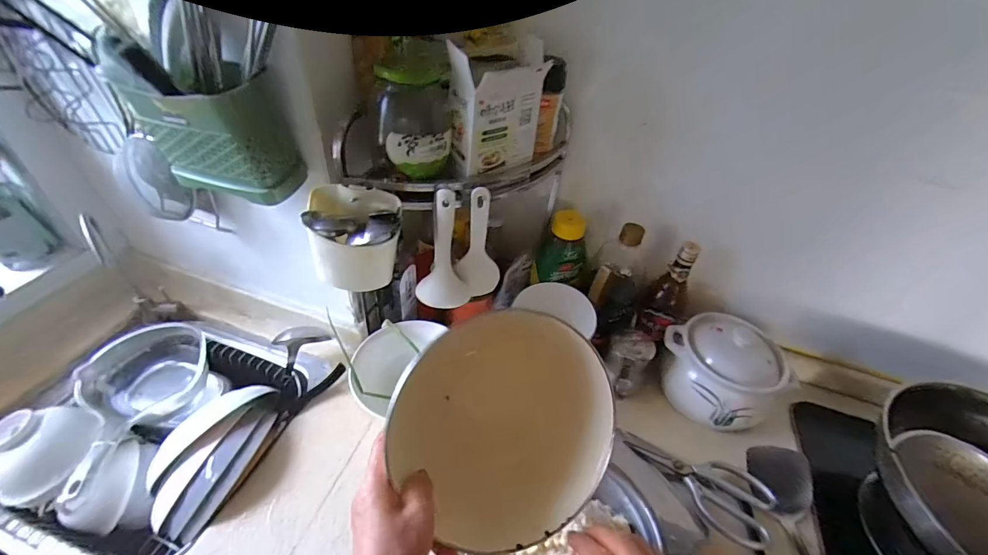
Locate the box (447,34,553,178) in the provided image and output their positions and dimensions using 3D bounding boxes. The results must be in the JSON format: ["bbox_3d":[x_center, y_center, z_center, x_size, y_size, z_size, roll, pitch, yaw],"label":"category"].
[{"bbox_3d":[0.002,-0.203,0.503,0.116,0.140,0.060,-30,53,-33],"label":"box"}]

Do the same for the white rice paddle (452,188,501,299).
[{"bbox_3d":[-0.018,-0.041,0.553,0.064,0.168,0.013,-7,44,-15],"label":"white rice paddle"}]

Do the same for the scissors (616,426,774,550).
[{"bbox_3d":[0.283,0.281,0.594,0.210,0.014,0.100,30,47,23],"label":"scissors"}]

